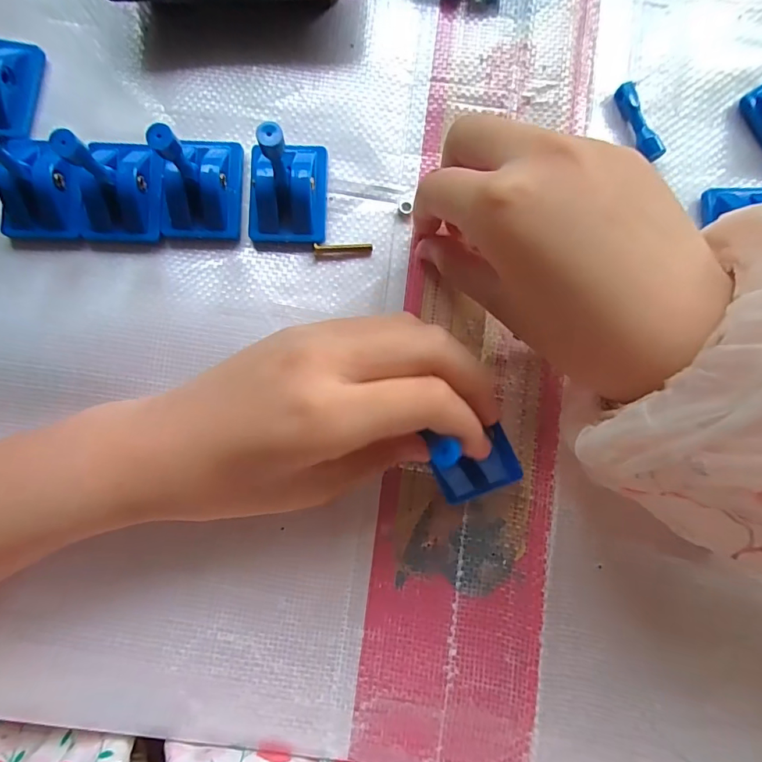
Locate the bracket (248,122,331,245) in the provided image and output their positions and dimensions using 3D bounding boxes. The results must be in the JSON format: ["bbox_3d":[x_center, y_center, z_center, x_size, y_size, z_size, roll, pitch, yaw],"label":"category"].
[{"bbox_3d":[-0.041,-0.085,0.186,0.032,0.045,0.042,4,86,0],"label":"bracket"}]

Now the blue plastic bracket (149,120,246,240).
[{"bbox_3d":[-0.079,-0.086,0.186,0.033,0.044,0.040,4,86,0],"label":"blue plastic bracket"}]

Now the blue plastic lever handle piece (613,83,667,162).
[{"bbox_3d":[0.119,-0.119,0.209,0.008,0.008,0.038,-19,86,-2],"label":"blue plastic lever handle piece"}]

